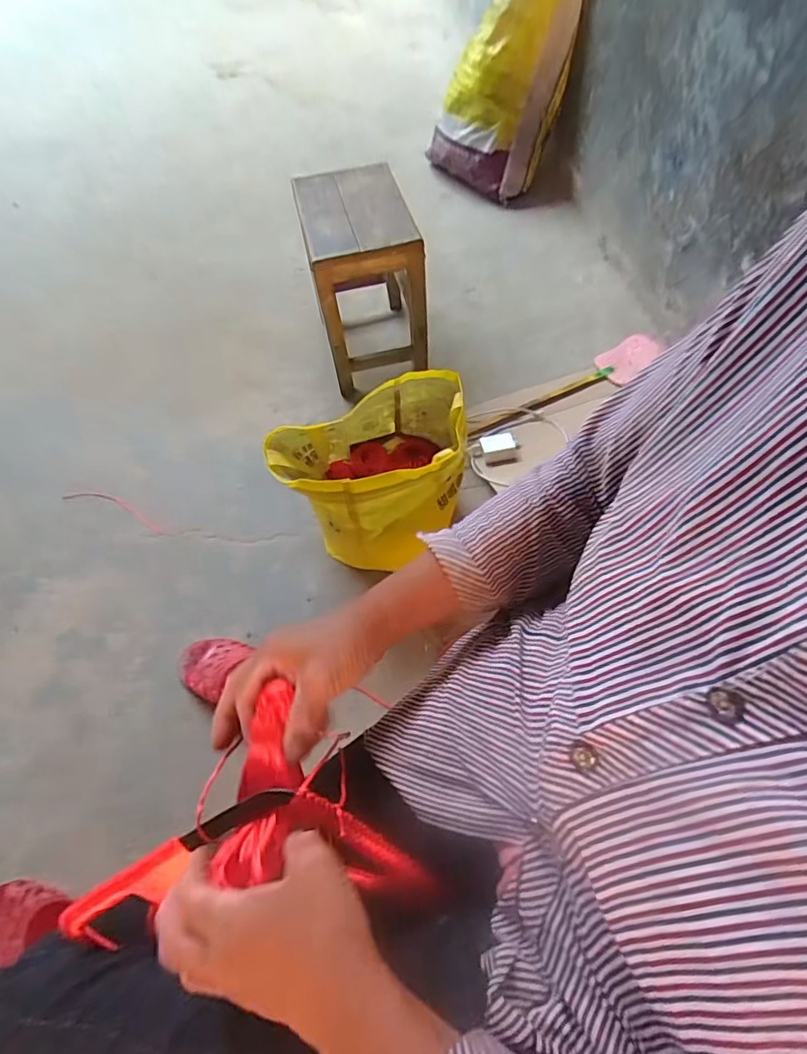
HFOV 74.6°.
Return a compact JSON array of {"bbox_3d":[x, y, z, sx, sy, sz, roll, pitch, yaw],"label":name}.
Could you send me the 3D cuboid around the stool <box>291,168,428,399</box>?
[{"bbox_3d":[-0.071,-0.460,0.997,0.187,0.280,0.243,-12,61,-3],"label":"stool"}]

